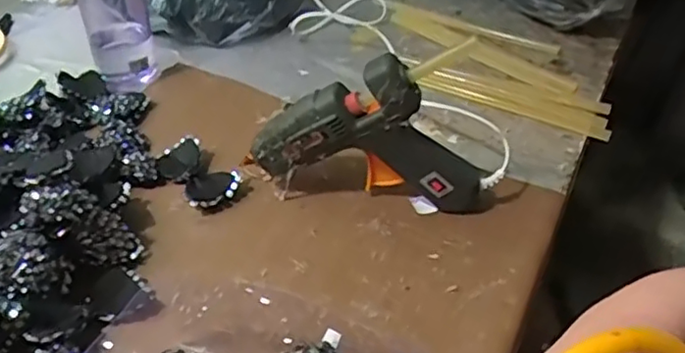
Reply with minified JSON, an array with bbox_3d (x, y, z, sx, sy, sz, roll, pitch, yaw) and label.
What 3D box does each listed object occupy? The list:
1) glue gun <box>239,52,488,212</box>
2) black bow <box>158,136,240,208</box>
[{"bbox_3d":[0.025,-0.038,0.535,0.210,0.135,0.041,6,41,5],"label":"glue gun"},{"bbox_3d":[-0.140,-0.004,0.590,0.051,0.020,0.098,-28,49,-29],"label":"black bow"}]

